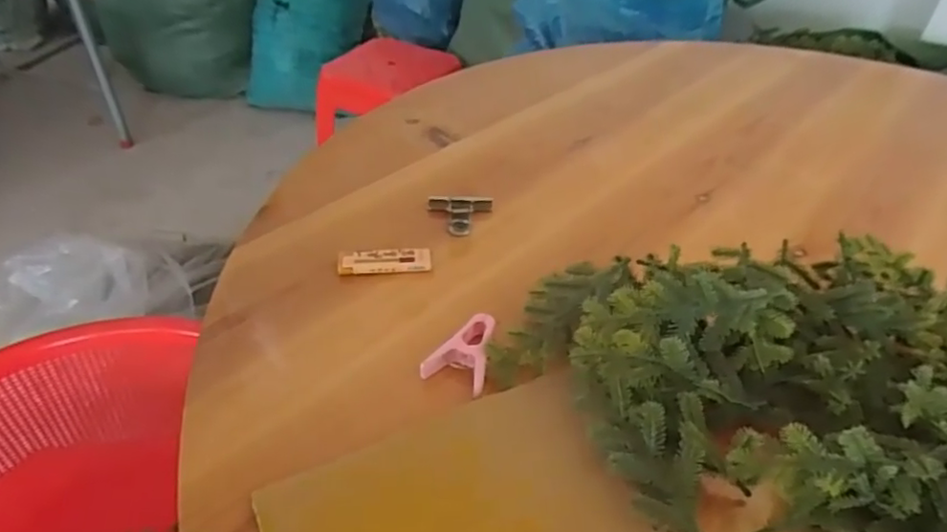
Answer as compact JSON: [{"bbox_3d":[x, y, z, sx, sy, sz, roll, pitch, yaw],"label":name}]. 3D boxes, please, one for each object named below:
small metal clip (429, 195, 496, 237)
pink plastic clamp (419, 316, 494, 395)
[{"bbox_3d":[-0.012,-0.056,0.584,0.062,0.022,0.054,0,41,-2],"label":"small metal clip"},{"bbox_3d":[-0.005,0.062,0.452,0.045,0.021,0.063,16,43,16],"label":"pink plastic clamp"}]

